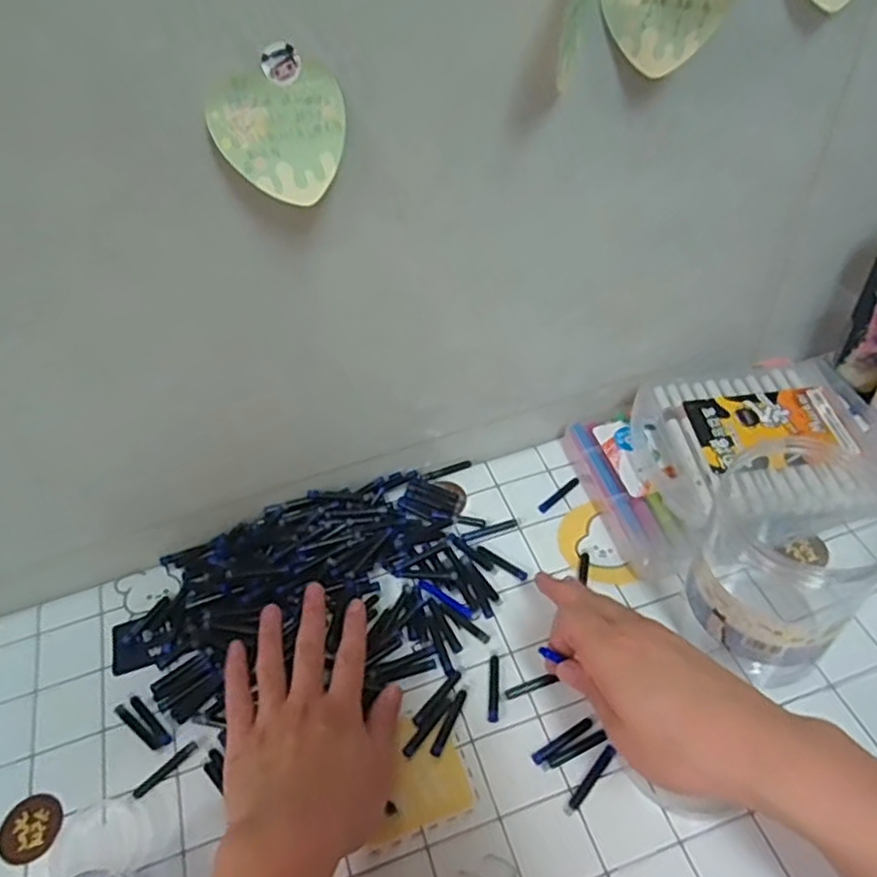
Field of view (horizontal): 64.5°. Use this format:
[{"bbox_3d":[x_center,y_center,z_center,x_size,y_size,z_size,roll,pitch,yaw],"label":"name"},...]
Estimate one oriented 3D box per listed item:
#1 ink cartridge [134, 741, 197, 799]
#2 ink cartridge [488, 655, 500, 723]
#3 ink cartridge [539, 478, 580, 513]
[{"bbox_3d":[-0.181,0.220,0.463,0.008,0.004,0.045,35,59,30],"label":"ink cartridge"},{"bbox_3d":[0.039,0.174,0.484,0.008,0.004,0.046,1,48,6],"label":"ink cartridge"},{"bbox_3d":[0.103,0.048,0.591,0.045,0.006,0.008,-34,54,-24],"label":"ink cartridge"}]

